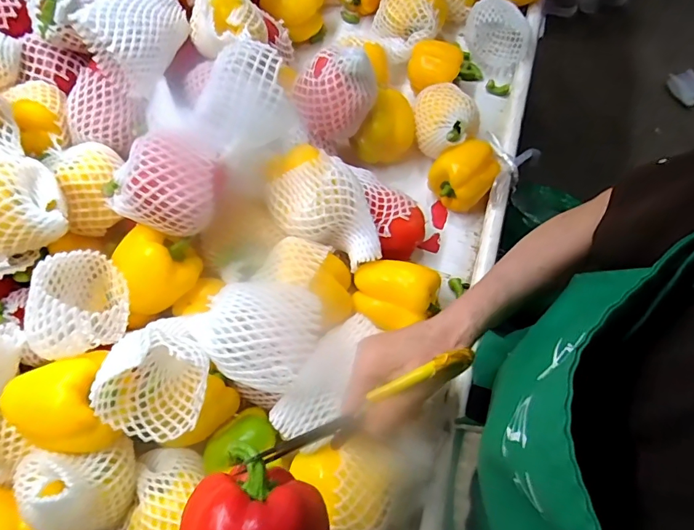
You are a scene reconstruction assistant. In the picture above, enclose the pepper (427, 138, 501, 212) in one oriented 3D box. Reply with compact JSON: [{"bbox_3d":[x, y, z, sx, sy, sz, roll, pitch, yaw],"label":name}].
[{"bbox_3d":[0.154,-0.117,0.589,0.073,0.070,0.082,37,73,16],"label":"pepper"}]

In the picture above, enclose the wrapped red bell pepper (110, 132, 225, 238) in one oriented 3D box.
[{"bbox_3d":[-0.176,-0.078,0.433,0.110,0.072,0.076,16,69,9],"label":"wrapped red bell pepper"}]

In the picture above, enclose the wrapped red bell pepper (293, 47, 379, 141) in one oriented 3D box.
[{"bbox_3d":[-0.015,-0.209,0.541,0.098,0.081,0.081,11,68,7],"label":"wrapped red bell pepper"}]

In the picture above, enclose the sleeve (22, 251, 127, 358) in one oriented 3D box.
[{"bbox_3d":[-0.250,0.040,0.428,0.081,0.094,0.092,-19,68,-6],"label":"sleeve"}]

